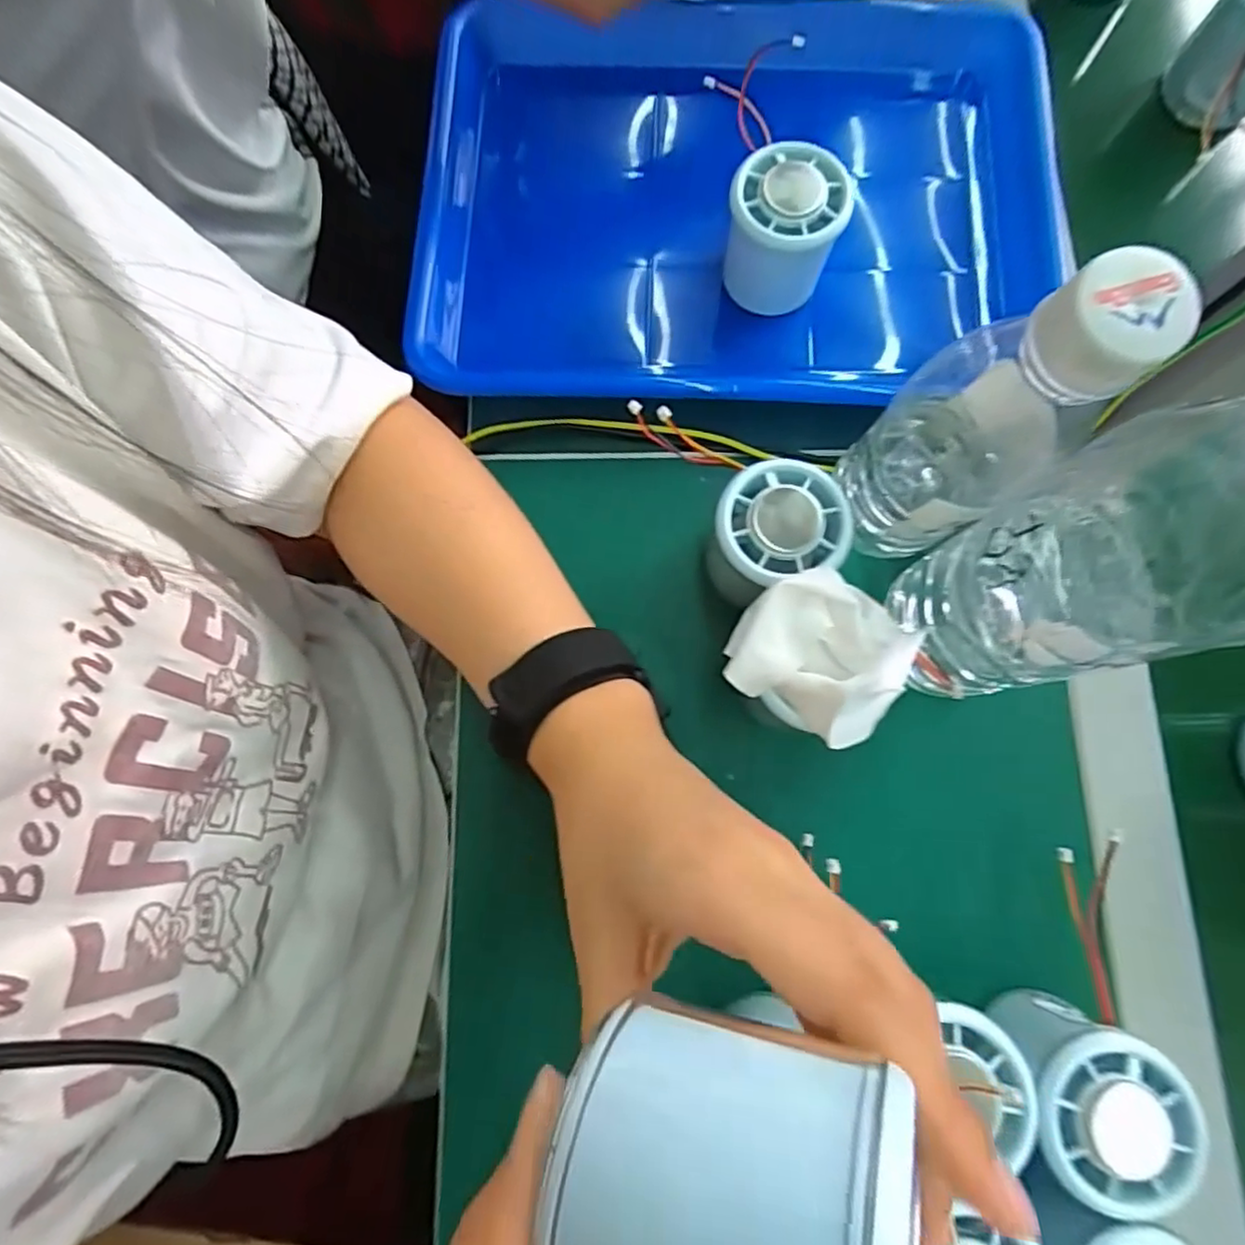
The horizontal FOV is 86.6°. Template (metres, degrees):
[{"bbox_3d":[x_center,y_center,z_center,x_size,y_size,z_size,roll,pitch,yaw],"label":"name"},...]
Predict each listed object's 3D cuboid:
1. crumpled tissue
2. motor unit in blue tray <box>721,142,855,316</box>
[{"bbox_3d":[0.078,0.012,0.252,0.065,0.026,0.055,34,80,6],"label":"crumpled tissue"},{"bbox_3d":[0.078,-0.192,0.328,0.055,0.054,0.048,30,80,5],"label":"motor unit in blue tray"}]

